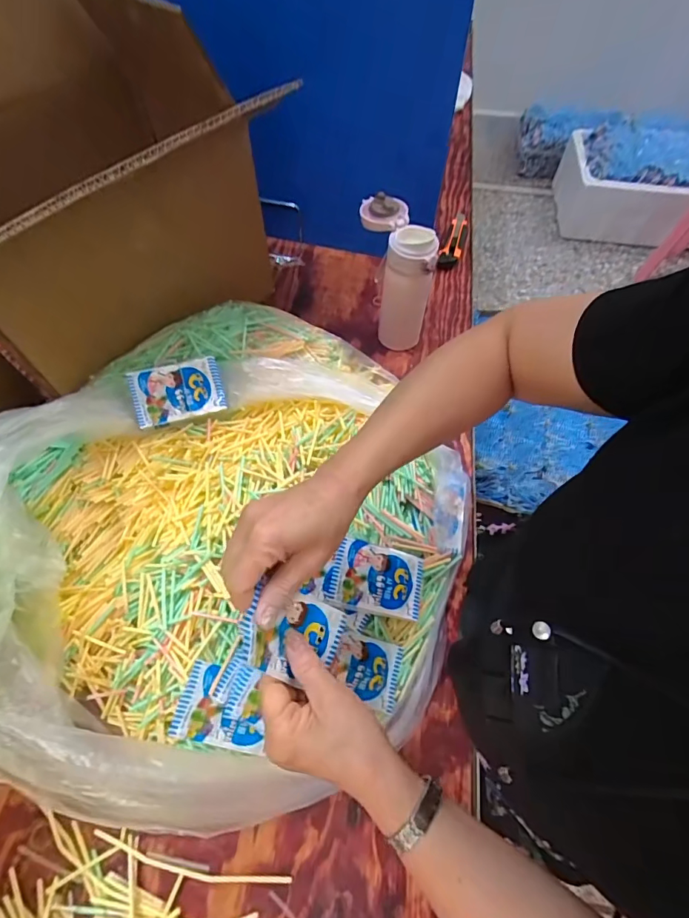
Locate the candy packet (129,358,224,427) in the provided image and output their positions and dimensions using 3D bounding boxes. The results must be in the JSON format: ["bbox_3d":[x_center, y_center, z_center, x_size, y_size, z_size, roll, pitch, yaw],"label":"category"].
[{"bbox_3d":[-0.209,-0.086,0.555,0.106,0.010,0.069,-14,89,-10],"label":"candy packet"}]

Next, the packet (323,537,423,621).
[{"bbox_3d":[0.036,0.130,0.480,0.110,0.012,0.071,16,67,-15],"label":"packet"}]

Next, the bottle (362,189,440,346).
[{"bbox_3d":[0.077,-0.263,0.663,0.061,0.192,0.132,-28,64,-15],"label":"bottle"}]

